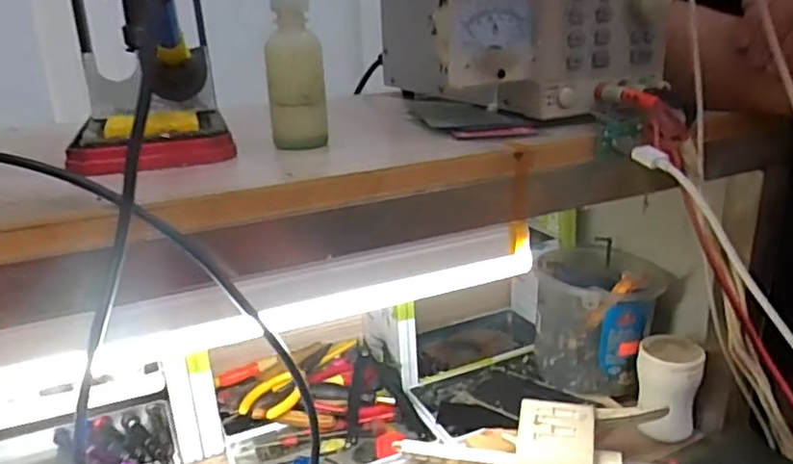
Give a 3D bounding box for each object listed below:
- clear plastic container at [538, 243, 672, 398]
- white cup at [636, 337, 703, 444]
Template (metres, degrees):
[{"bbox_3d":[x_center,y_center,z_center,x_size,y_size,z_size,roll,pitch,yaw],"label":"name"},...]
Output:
[{"bbox_3d":[0.202,0.093,0.646,0.122,0.128,0.114,10,22,31],"label":"clear plastic container"},{"bbox_3d":[0.249,0.145,0.586,0.054,0.083,0.062,5,20,21],"label":"white cup"}]

